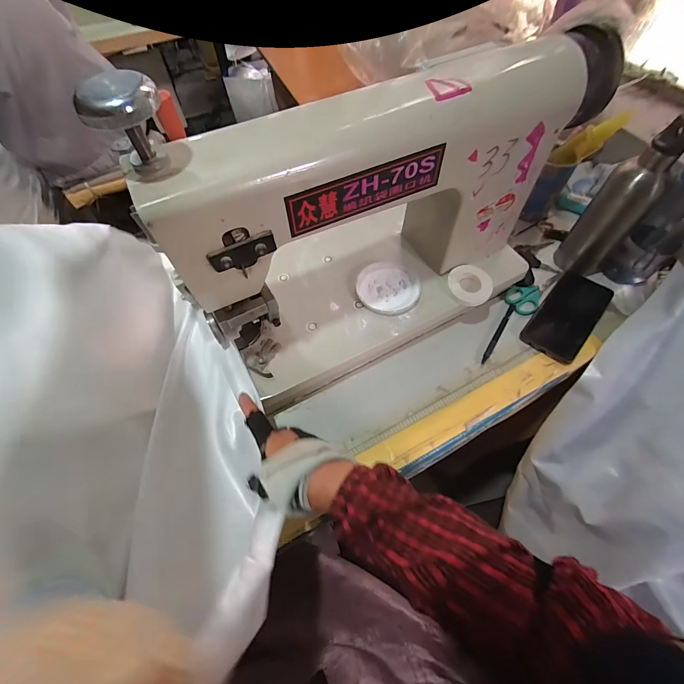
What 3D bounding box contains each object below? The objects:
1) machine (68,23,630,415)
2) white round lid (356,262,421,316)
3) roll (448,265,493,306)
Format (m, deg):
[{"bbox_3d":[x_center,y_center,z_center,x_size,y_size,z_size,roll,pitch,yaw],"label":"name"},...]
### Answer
[{"bbox_3d":[0.060,-0.165,0.413,0.498,0.268,0.205,-27,62,-12],"label":"machine"},{"bbox_3d":[0.067,-0.080,0.498,0.090,0.009,0.094,-1,60,3],"label":"white round lid"},{"bbox_3d":[0.184,-0.084,0.490,0.064,0.009,0.060,-1,60,3],"label":"roll"}]

